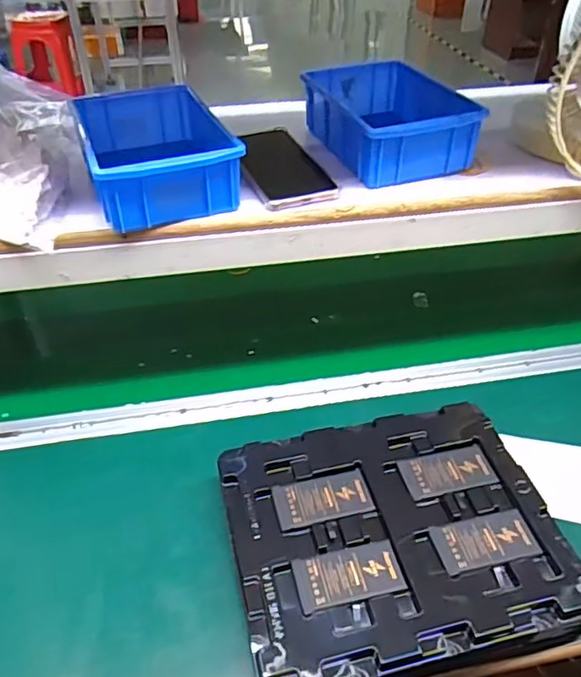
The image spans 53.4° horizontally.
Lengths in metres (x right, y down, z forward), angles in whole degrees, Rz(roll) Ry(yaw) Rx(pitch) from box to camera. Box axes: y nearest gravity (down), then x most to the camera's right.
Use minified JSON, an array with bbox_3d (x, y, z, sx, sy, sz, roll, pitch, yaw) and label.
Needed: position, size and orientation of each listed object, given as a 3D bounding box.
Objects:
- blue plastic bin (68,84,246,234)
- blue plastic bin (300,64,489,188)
[{"bbox_3d":[-0.138,-0.186,0.581,0.128,0.063,0.198,-15,42,-17],"label":"blue plastic bin"},{"bbox_3d":[0.109,-0.243,0.643,0.133,0.063,0.192,-12,42,-15],"label":"blue plastic bin"}]

